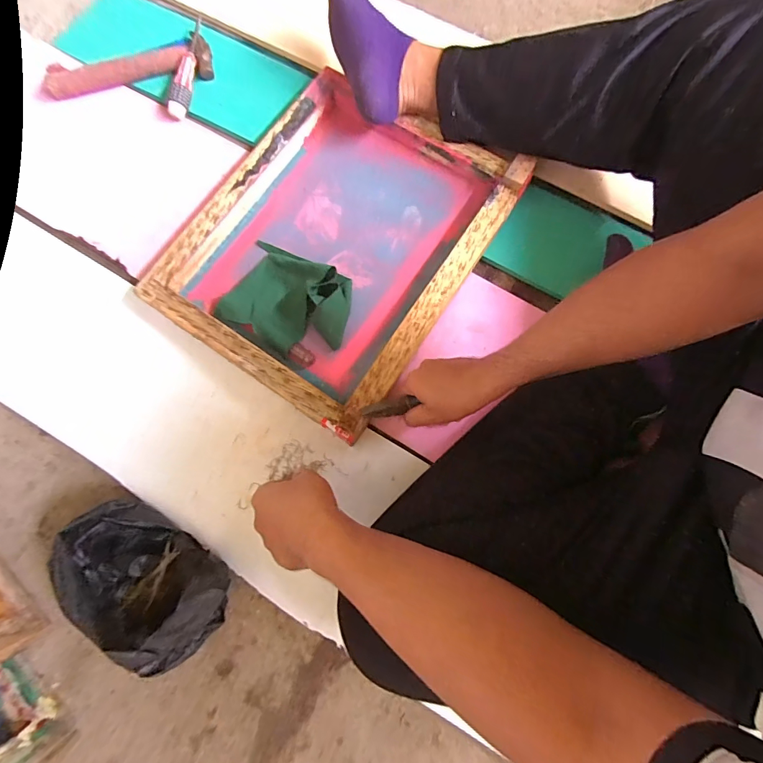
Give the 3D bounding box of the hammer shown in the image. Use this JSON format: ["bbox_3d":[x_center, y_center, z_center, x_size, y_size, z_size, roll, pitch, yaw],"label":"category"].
[{"bbox_3d":[-0.420,-0.520,0.682,0.271,0.034,0.078,-11,78,-2],"label":"hammer"}]

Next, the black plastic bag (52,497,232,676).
[{"bbox_3d":[-0.274,0.230,0.472,0.197,0.105,0.114,30,80,6],"label":"black plastic bag"}]

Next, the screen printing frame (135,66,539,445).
[{"bbox_3d":[-0.067,-0.201,0.596,0.371,0.046,0.445,33,80,7],"label":"screen printing frame"}]

